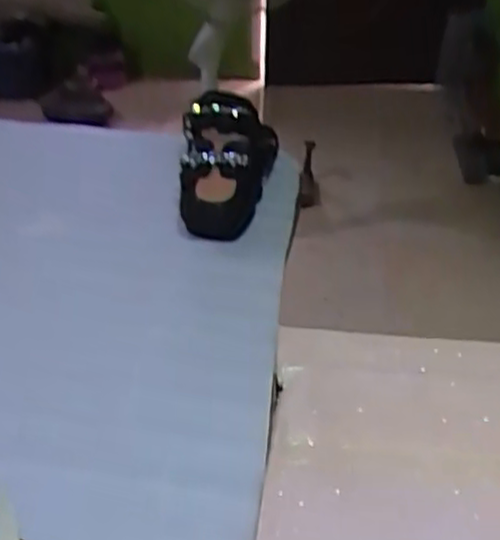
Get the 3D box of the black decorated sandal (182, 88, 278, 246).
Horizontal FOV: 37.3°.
[{"bbox_3d":[-0.031,-0.154,0.974,0.120,0.097,0.233,3,51,5],"label":"black decorated sandal"}]

